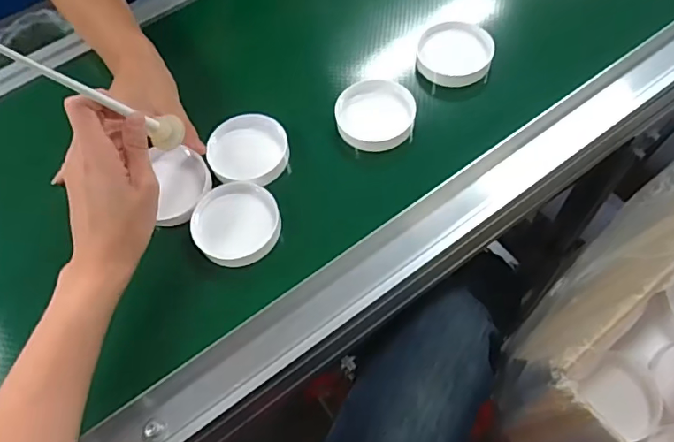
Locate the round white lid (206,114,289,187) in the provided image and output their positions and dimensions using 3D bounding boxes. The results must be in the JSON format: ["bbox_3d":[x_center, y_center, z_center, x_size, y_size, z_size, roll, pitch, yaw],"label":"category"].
[{"bbox_3d":[-0.086,-0.066,0.507,0.075,0.025,0.072,-2,61,3],"label":"round white lid"}]

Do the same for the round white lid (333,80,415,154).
[{"bbox_3d":[0.039,-0.110,0.532,0.077,0.016,0.080,-2,61,3],"label":"round white lid"}]

